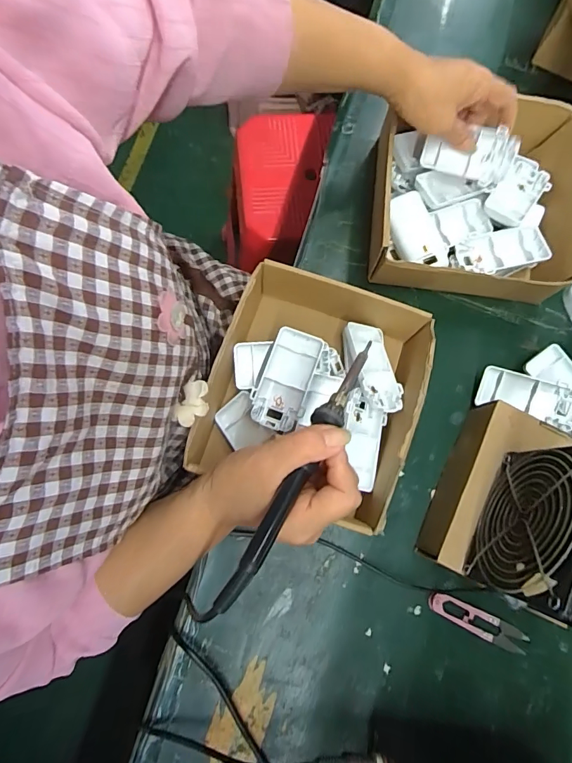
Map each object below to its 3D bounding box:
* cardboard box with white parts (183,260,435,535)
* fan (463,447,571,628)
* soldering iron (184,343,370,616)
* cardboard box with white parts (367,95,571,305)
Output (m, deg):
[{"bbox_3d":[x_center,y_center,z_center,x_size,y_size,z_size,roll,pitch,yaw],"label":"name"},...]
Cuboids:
[{"bbox_3d":[0.023,0.013,0.415,0.193,0.082,0.202,17,78,0],"label":"cardboard box with white parts"},{"bbox_3d":[0.203,0.113,0.319,0.047,0.115,0.118,27,78,3],"label":"fan"},{"bbox_3d":[0.007,0.054,0.281,0.025,0.023,0.215,31,65,5],"label":"soldering iron"},{"bbox_3d":[0.209,-0.201,0.470,0.218,0.072,0.214,6,78,-2],"label":"cardboard box with white parts"}]

